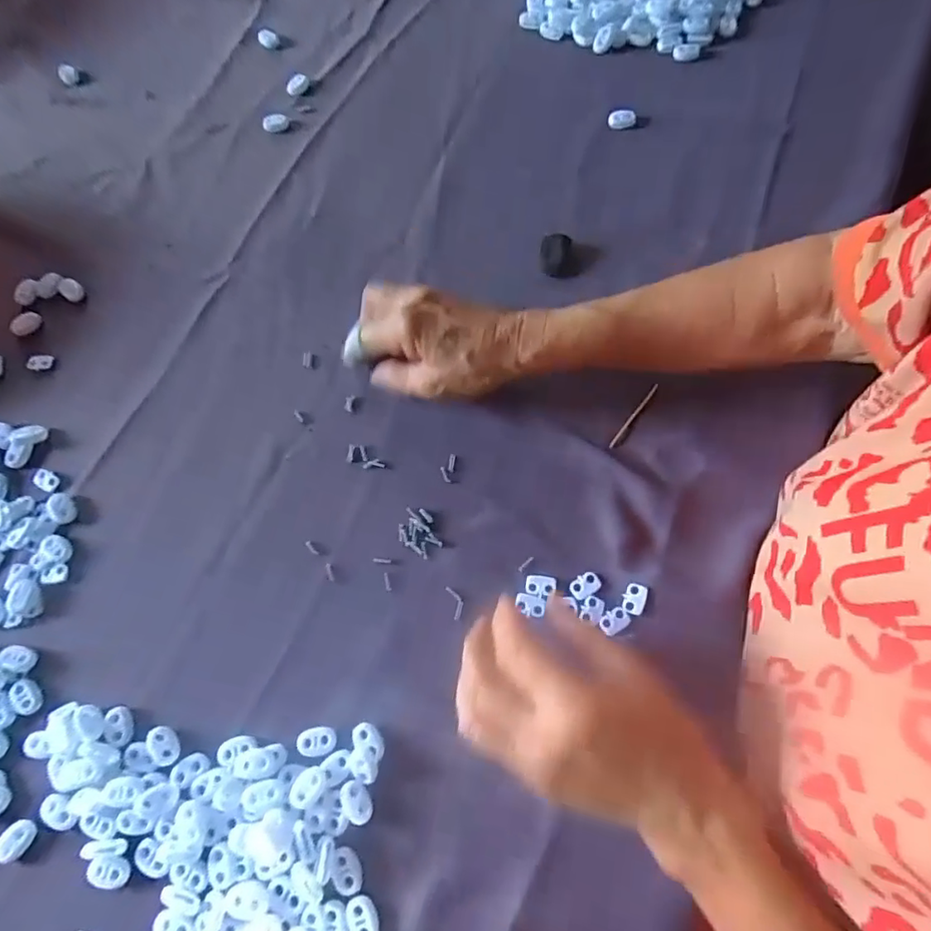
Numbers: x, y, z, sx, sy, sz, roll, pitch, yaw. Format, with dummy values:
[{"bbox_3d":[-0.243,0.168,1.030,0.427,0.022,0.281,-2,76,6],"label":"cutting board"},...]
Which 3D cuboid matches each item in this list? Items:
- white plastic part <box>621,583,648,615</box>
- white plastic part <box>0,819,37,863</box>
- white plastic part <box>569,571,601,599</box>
[{"bbox_3d":[0.104,0.081,0.352,0.013,0.004,0.018,17,71,8],"label":"white plastic part"},{"bbox_3d":[-0.258,0.214,0.326,0.018,0.004,0.023,37,75,14],"label":"white plastic part"},{"bbox_3d":[0.075,0.075,0.358,0.019,0.004,0.013,-29,72,-9],"label":"white plastic part"}]

